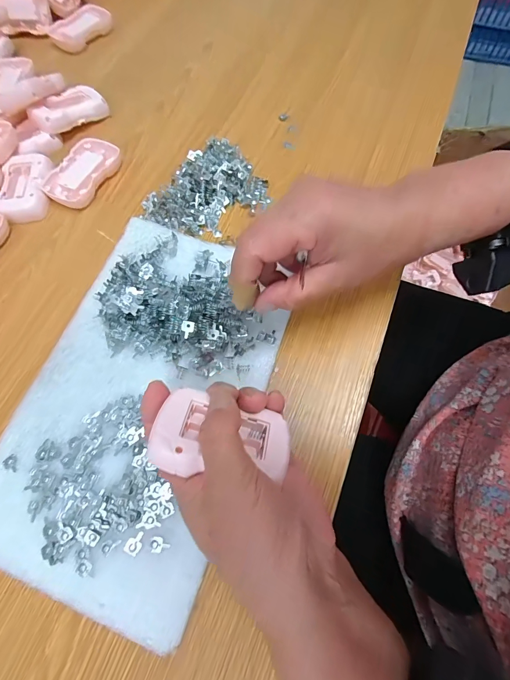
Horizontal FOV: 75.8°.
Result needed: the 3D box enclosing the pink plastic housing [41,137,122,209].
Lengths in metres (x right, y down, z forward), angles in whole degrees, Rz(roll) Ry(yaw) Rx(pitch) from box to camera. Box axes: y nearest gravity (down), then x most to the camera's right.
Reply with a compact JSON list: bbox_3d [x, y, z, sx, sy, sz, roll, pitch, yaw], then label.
[{"bbox_3d":[-0.192,-0.188,0.365,0.052,0.013,0.088,23,71,11],"label":"pink plastic housing"}]

